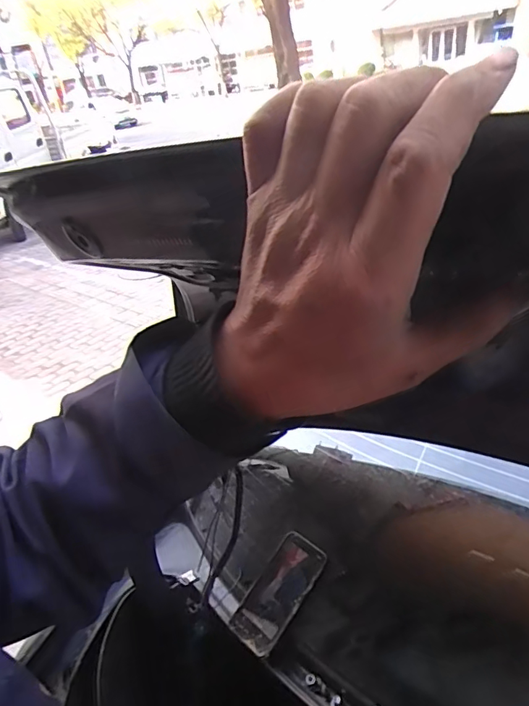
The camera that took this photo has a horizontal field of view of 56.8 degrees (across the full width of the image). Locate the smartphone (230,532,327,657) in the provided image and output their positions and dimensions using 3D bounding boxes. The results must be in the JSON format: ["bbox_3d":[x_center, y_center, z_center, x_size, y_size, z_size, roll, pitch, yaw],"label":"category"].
[{"bbox_3d":[0.021,0.344,0.710,0.077,0.016,0.160,25,69,40],"label":"smartphone"}]

